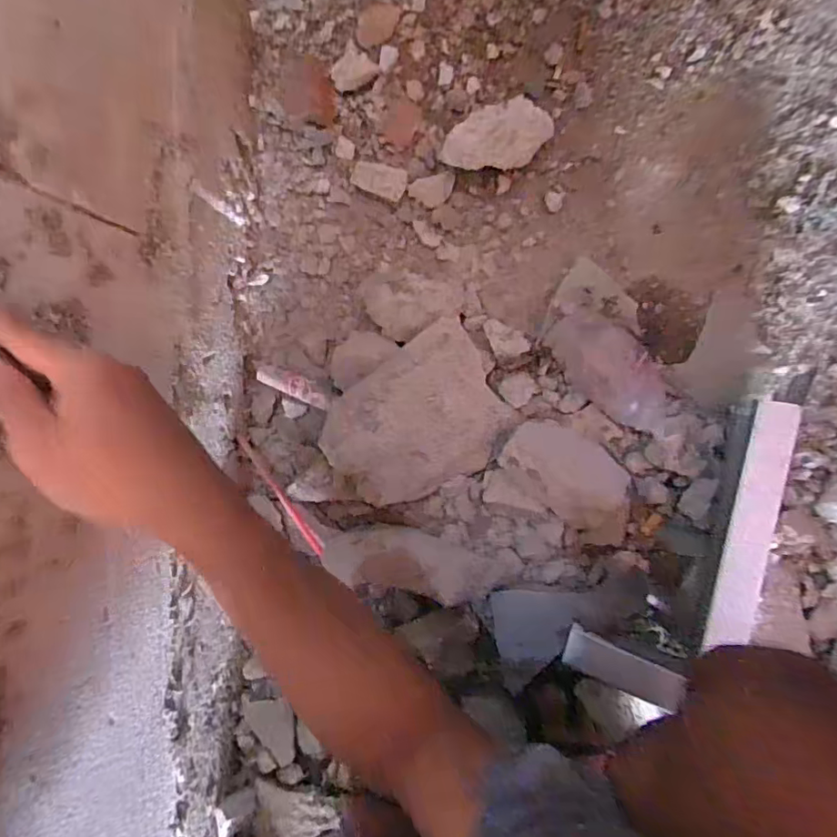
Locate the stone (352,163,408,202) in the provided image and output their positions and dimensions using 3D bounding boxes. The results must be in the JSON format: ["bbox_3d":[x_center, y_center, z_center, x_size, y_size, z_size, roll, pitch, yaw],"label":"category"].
[{"bbox_3d":[-0.045,-0.276,0.627,0.067,0.031,0.032,22,97,11],"label":"stone"}]

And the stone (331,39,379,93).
[{"bbox_3d":[-0.078,-0.402,0.621,0.046,0.012,0.054,-45,87,9],"label":"stone"}]

